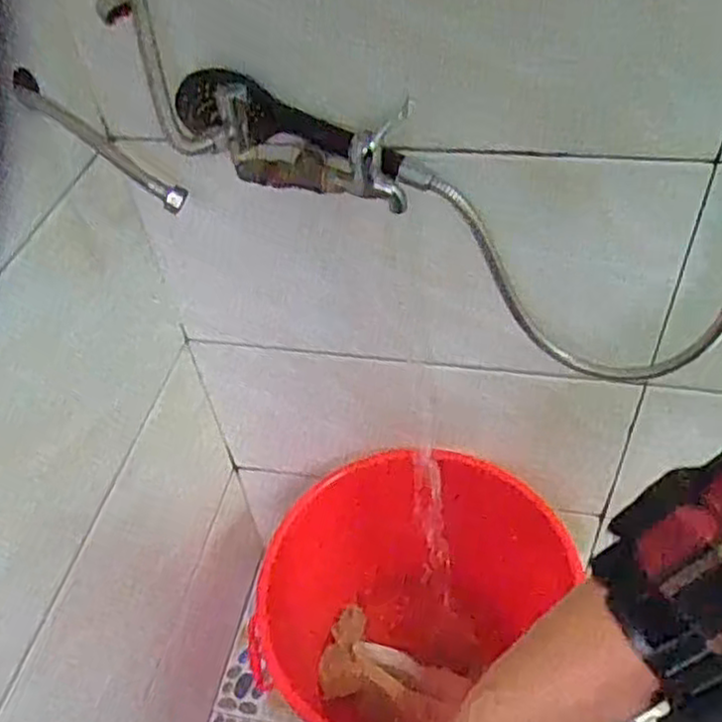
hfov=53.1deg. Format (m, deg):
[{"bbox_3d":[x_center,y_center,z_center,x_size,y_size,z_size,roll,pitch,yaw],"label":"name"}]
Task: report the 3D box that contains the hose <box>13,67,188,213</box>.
[{"bbox_3d":[-0.226,-0.187,0.621,0.176,0.027,0.018,37,56,1],"label":"hose"}]

